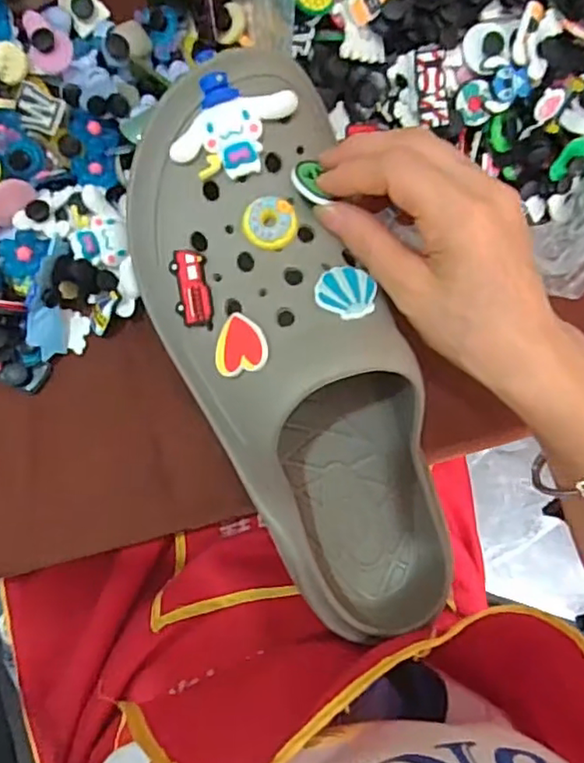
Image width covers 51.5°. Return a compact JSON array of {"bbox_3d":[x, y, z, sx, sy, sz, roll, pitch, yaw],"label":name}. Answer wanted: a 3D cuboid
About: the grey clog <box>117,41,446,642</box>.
[{"bbox_3d":[0.010,0.003,0.286,0.100,0.080,0.285,-24,110,-8],"label":"grey clog"}]

